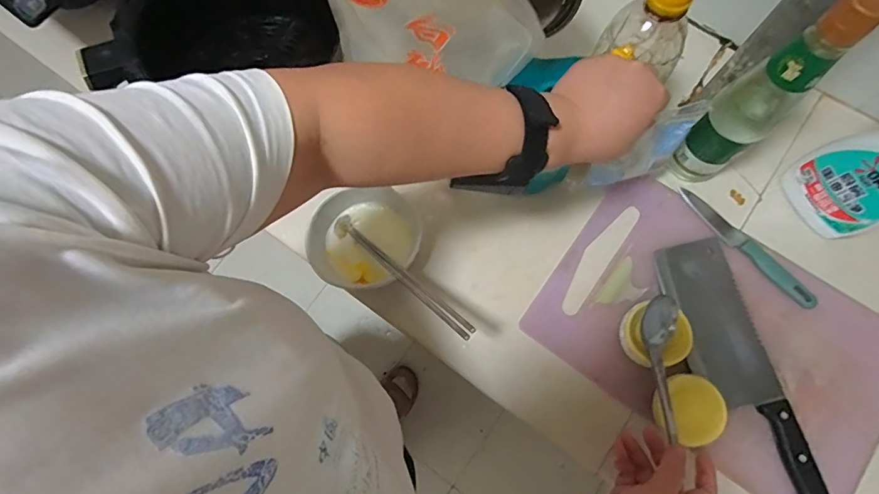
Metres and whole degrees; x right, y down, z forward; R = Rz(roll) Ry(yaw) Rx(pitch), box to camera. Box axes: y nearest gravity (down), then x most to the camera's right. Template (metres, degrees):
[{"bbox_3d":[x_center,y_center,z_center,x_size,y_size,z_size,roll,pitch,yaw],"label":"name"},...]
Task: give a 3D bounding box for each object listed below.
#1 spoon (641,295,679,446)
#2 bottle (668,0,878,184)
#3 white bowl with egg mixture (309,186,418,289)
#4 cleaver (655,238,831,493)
[{"bbox_3d":[0.228,0.121,0.470,0.033,0.025,0.139,6,69,3],"label":"spoon"},{"bbox_3d":[0.303,-0.134,0.444,0.055,0.271,0.058,-39,78,-7],"label":"bottle"},{"bbox_3d":[-0.087,-0.008,0.540,0.122,0.058,0.113,0,76,2],"label":"white bowl with egg mixture"},{"bbox_3d":[0.321,0.131,0.492,0.077,0.021,0.288,-16,76,-2],"label":"cleaver"}]

